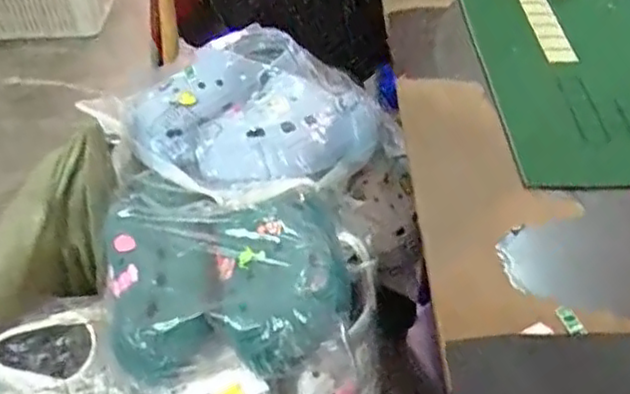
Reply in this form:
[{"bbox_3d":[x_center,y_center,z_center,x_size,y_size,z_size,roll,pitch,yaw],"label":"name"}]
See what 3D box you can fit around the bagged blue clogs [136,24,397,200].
[{"bbox_3d":[-0.062,-0.098,0.847,0.227,0.112,0.281,30,51,30],"label":"bagged blue clogs"}]

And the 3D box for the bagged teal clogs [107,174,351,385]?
[{"bbox_3d":[-0.088,0.075,0.700,0.249,0.101,0.222,-1,42,2],"label":"bagged teal clogs"}]

